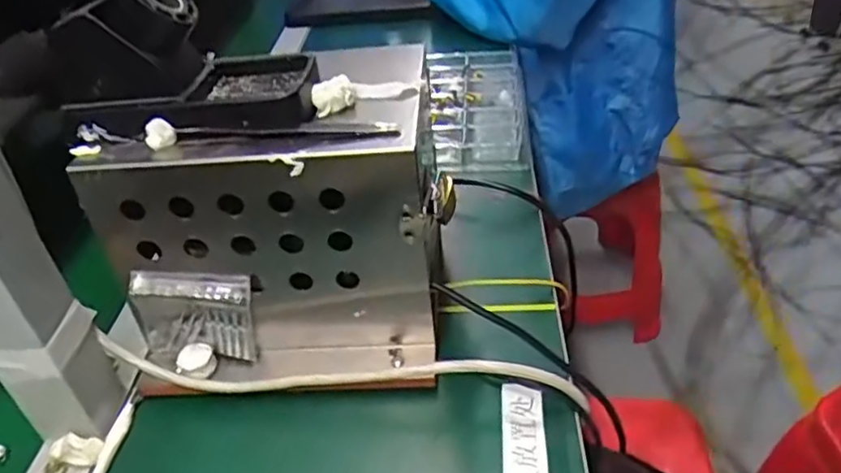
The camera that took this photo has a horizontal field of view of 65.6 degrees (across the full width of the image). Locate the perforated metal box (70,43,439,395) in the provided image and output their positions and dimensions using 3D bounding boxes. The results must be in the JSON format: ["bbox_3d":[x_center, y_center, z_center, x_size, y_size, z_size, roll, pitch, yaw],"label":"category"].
[{"bbox_3d":[-0.092,-0.024,0.442,0.205,0.158,0.179,-1,37,6],"label":"perforated metal box"}]

